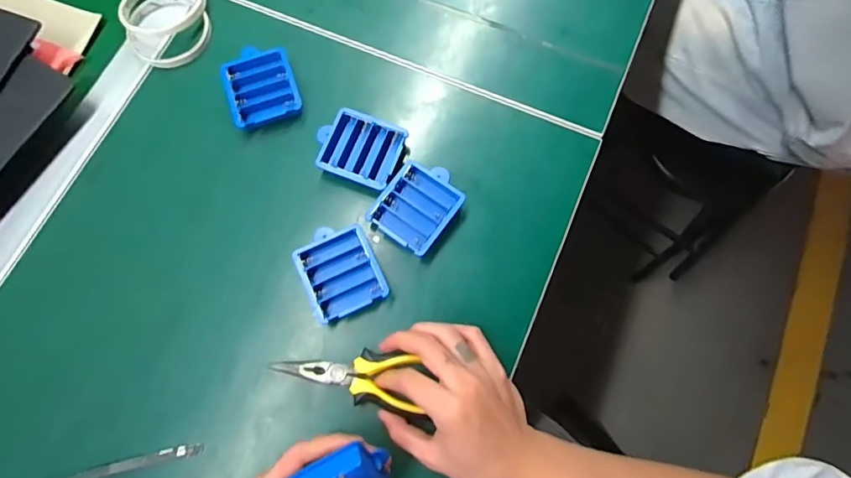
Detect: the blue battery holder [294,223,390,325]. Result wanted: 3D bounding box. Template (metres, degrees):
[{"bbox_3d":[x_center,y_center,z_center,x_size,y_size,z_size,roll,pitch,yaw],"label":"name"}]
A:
[{"bbox_3d":[-0.074,0.028,0.427,0.065,0.014,0.074,-24,74,-6],"label":"blue battery holder"}]

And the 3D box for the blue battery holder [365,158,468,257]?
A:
[{"bbox_3d":[-0.006,-0.030,0.449,0.065,0.015,0.076,34,77,10],"label":"blue battery holder"}]

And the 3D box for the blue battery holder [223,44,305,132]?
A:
[{"bbox_3d":[-0.162,-0.149,0.479,0.066,0.018,0.074,-18,74,-4],"label":"blue battery holder"}]

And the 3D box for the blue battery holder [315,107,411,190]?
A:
[{"bbox_3d":[-0.059,-0.086,0.465,0.079,0.017,0.065,18,75,6],"label":"blue battery holder"}]

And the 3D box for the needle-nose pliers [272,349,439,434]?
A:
[{"bbox_3d":[-0.056,0.109,0.395,0.133,0.017,0.045,13,74,10],"label":"needle-nose pliers"}]

